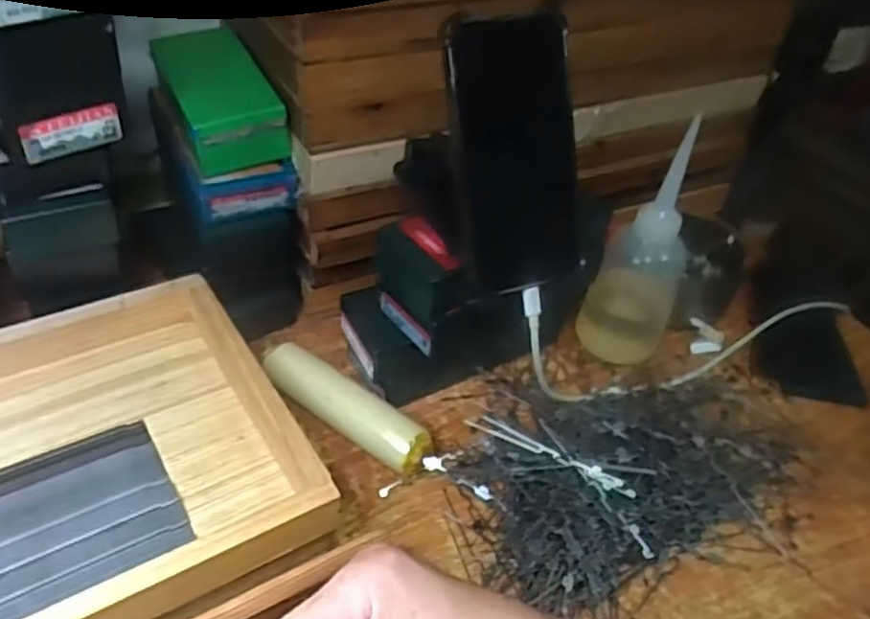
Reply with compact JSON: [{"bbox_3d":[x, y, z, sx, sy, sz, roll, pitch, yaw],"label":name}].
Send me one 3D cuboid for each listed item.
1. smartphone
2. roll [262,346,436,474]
[{"bbox_3d":[0.047,-0.085,0.397,0.072,0.143,0.005,-13,17,-19],"label":"smartphone"},{"bbox_3d":[-0.059,0.064,0.460,0.124,0.027,0.026,29,45,22],"label":"roll"}]

